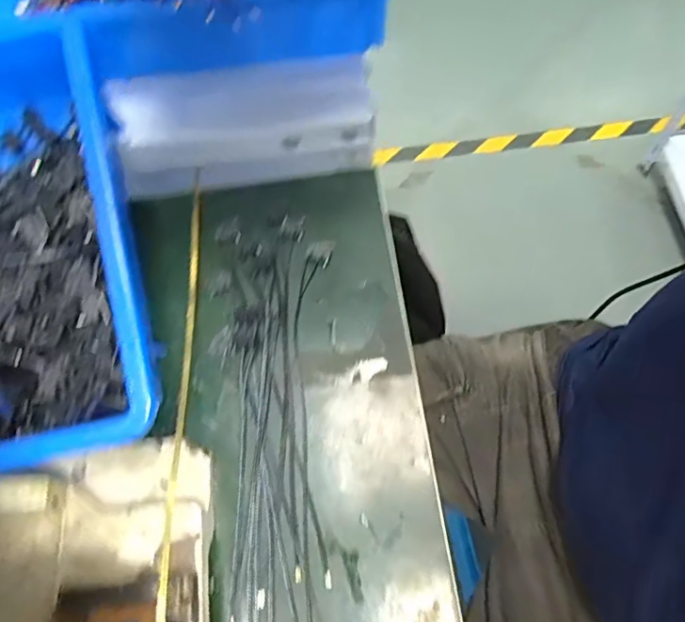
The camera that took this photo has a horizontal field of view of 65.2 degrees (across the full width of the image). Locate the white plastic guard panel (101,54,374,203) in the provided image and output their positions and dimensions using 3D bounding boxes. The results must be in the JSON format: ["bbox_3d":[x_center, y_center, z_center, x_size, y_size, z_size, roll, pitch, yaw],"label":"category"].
[{"bbox_3d":[-0.081,-0.156,0.443,0.209,0.039,0.094,-9,98,-1],"label":"white plastic guard panel"}]

